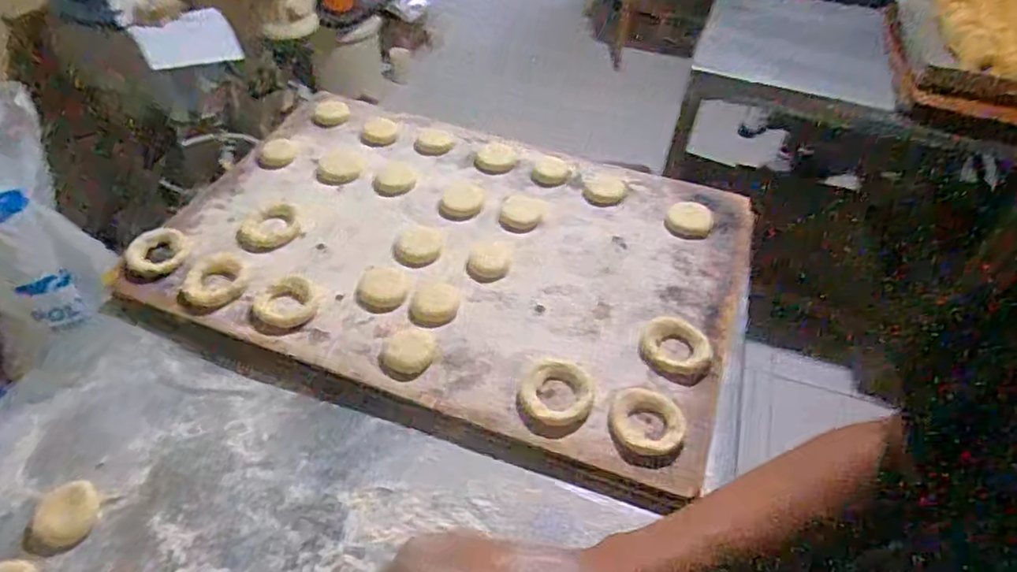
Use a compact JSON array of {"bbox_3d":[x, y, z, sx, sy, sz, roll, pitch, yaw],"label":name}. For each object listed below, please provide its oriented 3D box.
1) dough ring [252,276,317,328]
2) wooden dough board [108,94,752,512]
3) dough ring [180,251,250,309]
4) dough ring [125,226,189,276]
[{"bbox_3d":[-0.227,0.016,0.631,0.059,0.009,0.060,2,48,-2],"label":"dough ring"},{"bbox_3d":[-0.056,-0.050,0.717,0.612,0.025,0.440,17,50,12],"label":"wooden dough board"},{"bbox_3d":[-0.306,-0.005,0.645,0.066,0.013,0.066,2,48,-2],"label":"dough ring"},{"bbox_3d":[-0.376,-0.038,0.671,0.060,0.015,0.061,2,48,-2],"label":"dough ring"}]

